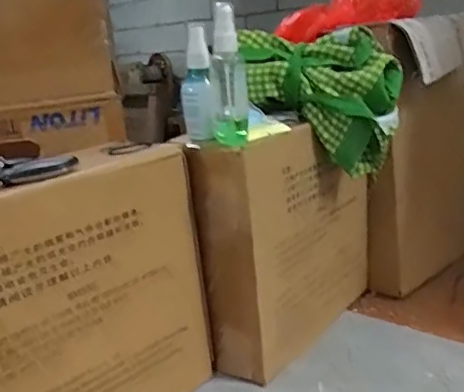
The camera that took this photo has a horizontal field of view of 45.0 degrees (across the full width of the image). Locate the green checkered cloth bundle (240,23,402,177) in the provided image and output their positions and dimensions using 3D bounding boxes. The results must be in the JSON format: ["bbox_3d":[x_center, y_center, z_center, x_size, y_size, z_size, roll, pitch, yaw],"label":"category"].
[{"bbox_3d":[0.098,-0.111,0.666,0.189,0.152,0.087,-4,16,3],"label":"green checkered cloth bundle"}]

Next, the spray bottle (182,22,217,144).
[{"bbox_3d":[-0.036,-0.116,0.589,0.034,0.115,0.034,-6,16,-7],"label":"spray bottle"}]

